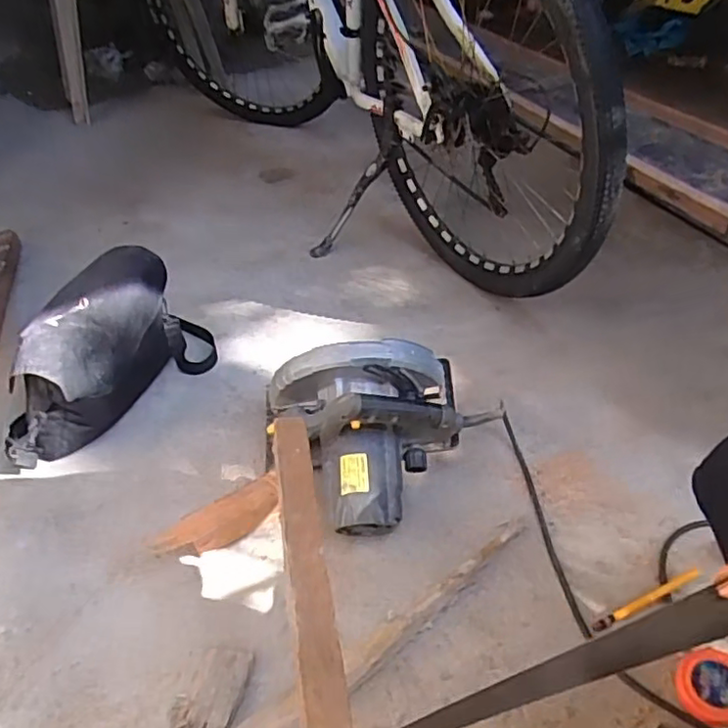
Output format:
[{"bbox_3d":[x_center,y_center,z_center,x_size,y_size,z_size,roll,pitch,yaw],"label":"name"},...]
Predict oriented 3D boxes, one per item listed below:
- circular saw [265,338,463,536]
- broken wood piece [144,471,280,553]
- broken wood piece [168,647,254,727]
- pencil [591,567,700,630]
[{"bbox_3d":[-0.003,0.092,0.816,0.261,0.199,0.225,-5,41,-3],"label":"circular saw"},{"bbox_3d":[-0.184,0.203,0.804,0.186,0.050,0.054,-22,44,-21],"label":"broken wood piece"},{"bbox_3d":[-0.164,0.351,0.648,0.067,0.023,0.115,7,42,11],"label":"broken wood piece"},{"bbox_3d":[0.330,0.272,0.722,0.159,0.010,0.013,-18,43,-17],"label":"pencil"}]

